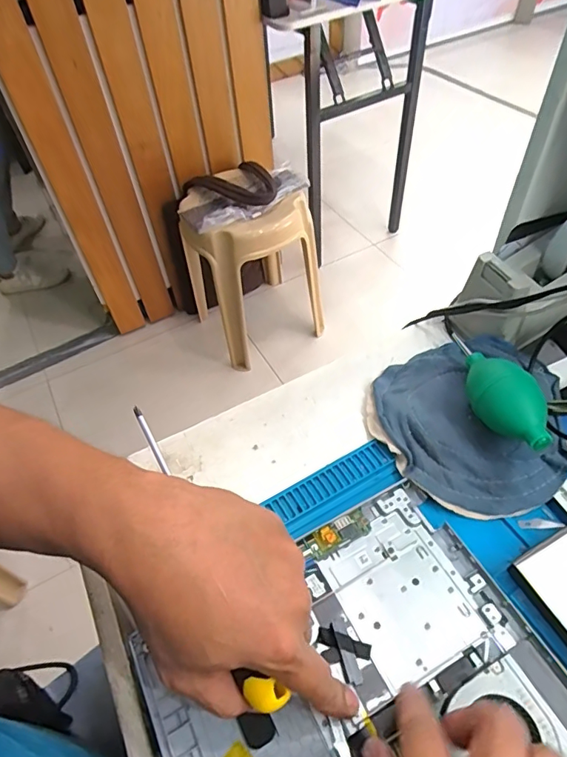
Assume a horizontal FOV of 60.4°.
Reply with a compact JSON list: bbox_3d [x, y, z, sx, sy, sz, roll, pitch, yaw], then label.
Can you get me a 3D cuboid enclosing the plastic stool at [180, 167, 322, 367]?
[{"bbox_3d":[-0.094,-0.311,1.373,0.296,0.431,0.325,-30,54,-18],"label":"plastic stool"}]

